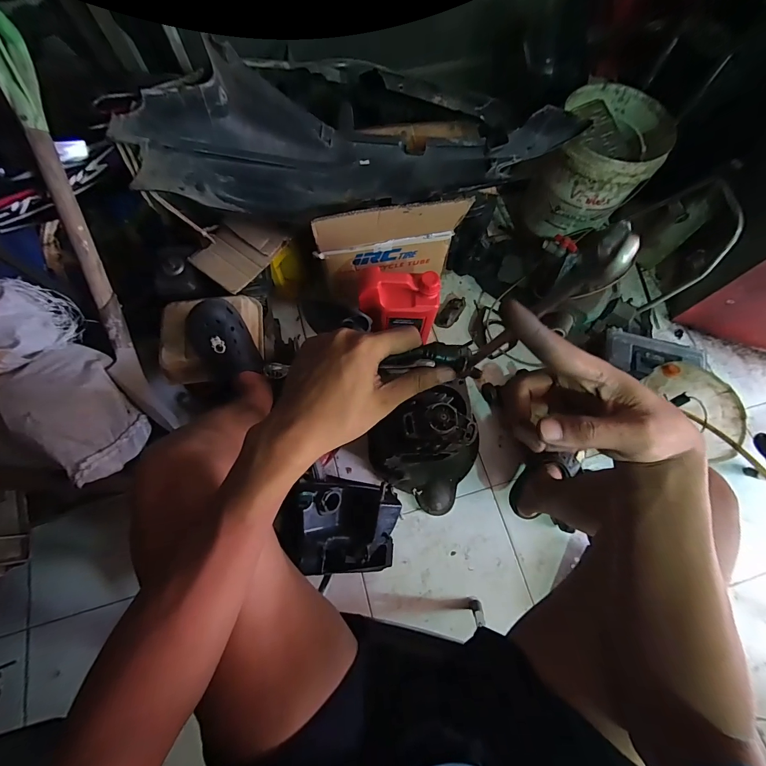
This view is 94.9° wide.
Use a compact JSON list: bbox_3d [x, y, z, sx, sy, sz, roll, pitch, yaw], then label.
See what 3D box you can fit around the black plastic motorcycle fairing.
[{"bbox_3d":[-0.028,-0.576,0.780,0.971,0.246,0.323,-20,73,-8],"label":"black plastic motorcycle fairing"}]

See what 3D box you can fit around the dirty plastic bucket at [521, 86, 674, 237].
[{"bbox_3d":[0.638,-0.654,1.102,0.288,0.313,0.327,23,72,6],"label":"dirty plastic bucket"}]

